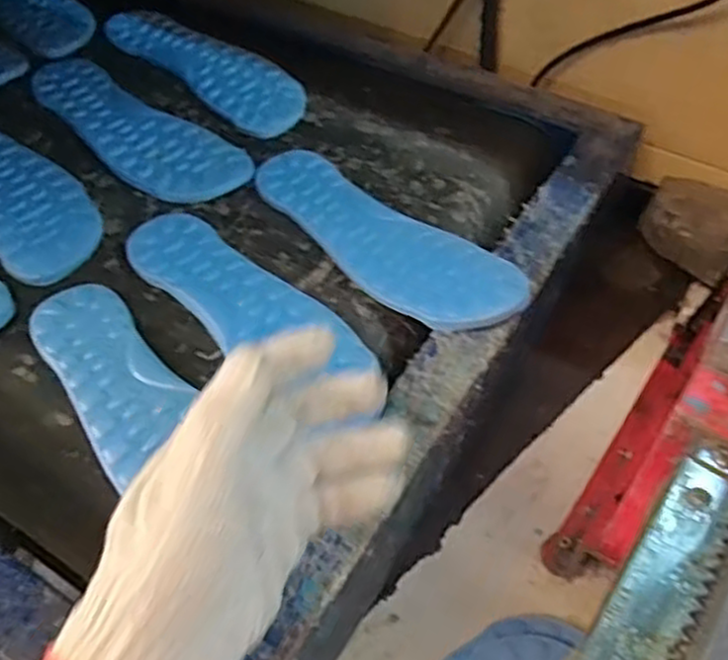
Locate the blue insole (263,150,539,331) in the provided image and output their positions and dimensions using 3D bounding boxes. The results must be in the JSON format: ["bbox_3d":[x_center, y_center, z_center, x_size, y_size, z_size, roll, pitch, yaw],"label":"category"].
[{"bbox_3d":[0.006,-0.071,0.555,0.077,0.020,0.245,-38,60,-25],"label":"blue insole"}]

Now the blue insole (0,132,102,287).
[{"bbox_3d":[-0.303,-0.128,0.617,0.082,0.013,0.267,-35,59,-23],"label":"blue insole"}]

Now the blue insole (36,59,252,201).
[{"bbox_3d":[-0.214,-0.187,0.661,0.088,0.006,0.280,-38,60,-25],"label":"blue insole"}]

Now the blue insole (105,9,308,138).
[{"bbox_3d":[-0.154,-0.262,0.719,0.083,0.006,0.260,-39,60,-25],"label":"blue insole"}]

